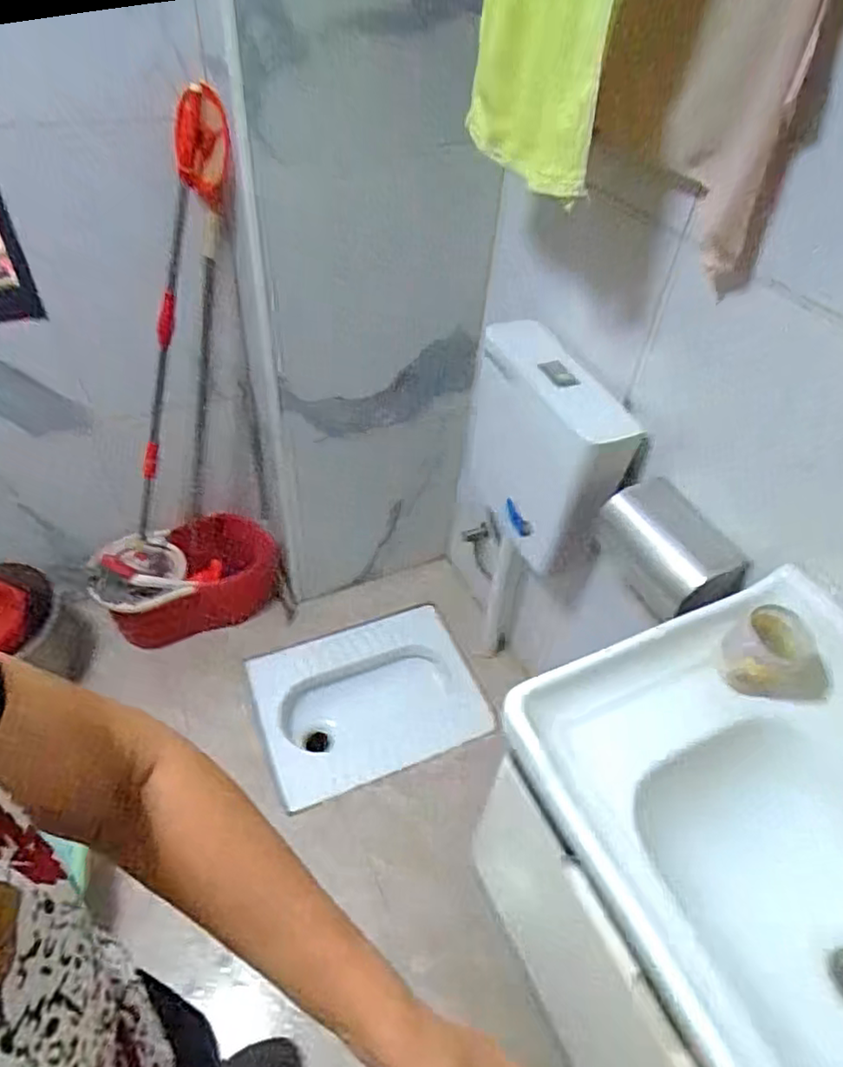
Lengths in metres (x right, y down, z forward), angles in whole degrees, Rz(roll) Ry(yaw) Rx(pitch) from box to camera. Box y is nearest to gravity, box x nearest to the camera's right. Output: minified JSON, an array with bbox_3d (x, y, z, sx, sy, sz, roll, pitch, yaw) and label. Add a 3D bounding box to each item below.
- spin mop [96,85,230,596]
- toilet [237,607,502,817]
[{"bbox_3d":[-0.539,-0.313,1.339,0.175,1.093,0.189,40,36,24],"label":"spin mop"},{"bbox_3d":[-0.139,0.472,1.767,0.591,0.169,0.426,-18,55,-16],"label":"toilet"}]

